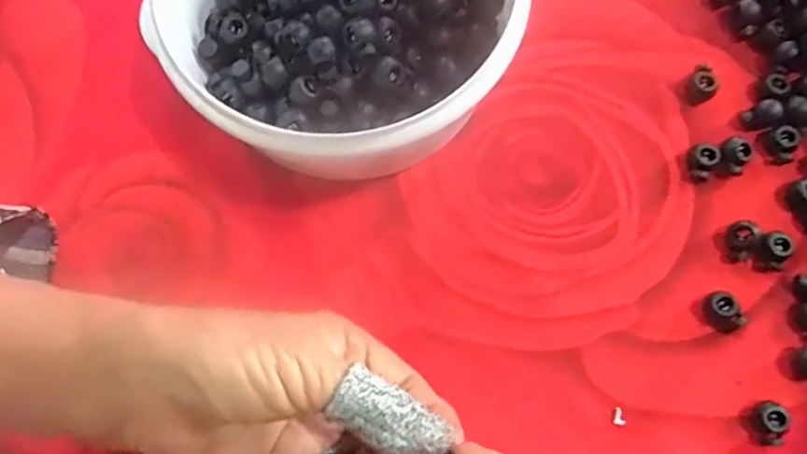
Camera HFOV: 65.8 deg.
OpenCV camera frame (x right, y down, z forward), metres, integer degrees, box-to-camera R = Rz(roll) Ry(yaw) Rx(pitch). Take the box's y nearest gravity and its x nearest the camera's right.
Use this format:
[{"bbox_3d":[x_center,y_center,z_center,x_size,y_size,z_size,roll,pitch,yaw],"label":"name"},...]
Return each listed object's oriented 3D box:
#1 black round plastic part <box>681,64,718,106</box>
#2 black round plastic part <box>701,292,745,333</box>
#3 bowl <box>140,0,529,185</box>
[{"bbox_3d":[0.155,-0.073,0.326,0.016,0.012,0.016,0,75,1],"label":"black round plastic part"},{"bbox_3d":[0.151,0.041,0.295,0.013,0.010,0.018,-18,75,-4],"label":"black round plastic part"},{"bbox_3d":[-0.028,-0.101,0.301,0.156,0.076,0.160,0,75,0],"label":"bowl"}]

